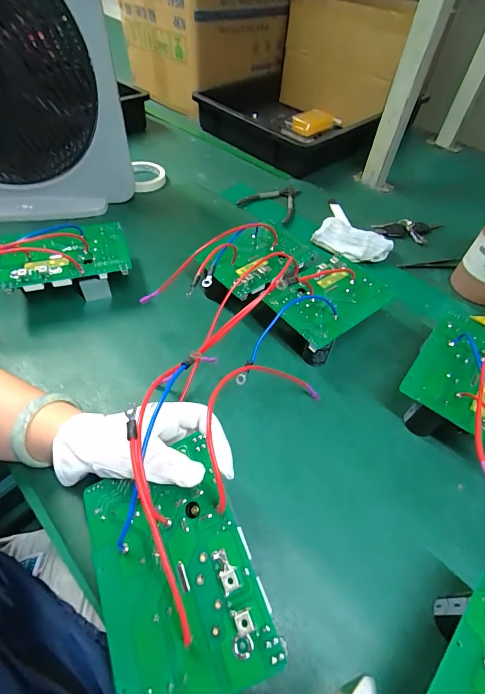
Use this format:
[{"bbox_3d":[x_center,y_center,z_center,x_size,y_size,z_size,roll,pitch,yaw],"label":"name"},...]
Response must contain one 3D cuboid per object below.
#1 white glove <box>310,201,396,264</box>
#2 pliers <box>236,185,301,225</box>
[{"bbox_3d":[0.188,-0.186,0.597,0.129,0.033,0.092,37,59,22],"label":"white glove"},{"bbox_3d":[0.052,-0.292,0.684,0.106,0.013,0.144,14,53,7],"label":"pliers"}]

